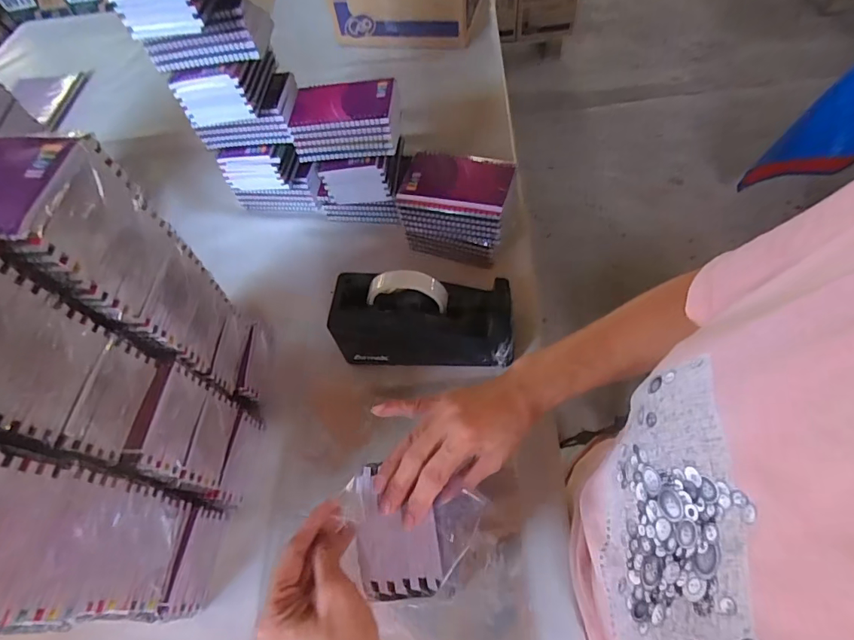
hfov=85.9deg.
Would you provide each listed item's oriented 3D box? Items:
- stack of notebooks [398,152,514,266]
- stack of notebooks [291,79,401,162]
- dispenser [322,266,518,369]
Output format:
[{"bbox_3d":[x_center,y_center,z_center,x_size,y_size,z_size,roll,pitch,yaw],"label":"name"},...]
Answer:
[{"bbox_3d":[0.036,-0.141,0.605,0.135,0.113,0.093,11,59,13],"label":"stack of notebooks"},{"bbox_3d":[-0.104,-0.263,0.601,0.140,0.061,0.090,-4,57,4],"label":"stack of notebooks"},{"bbox_3d":[-0.004,-0.003,0.534,0.202,0.122,0.081,0,57,6],"label":"dispenser"}]

